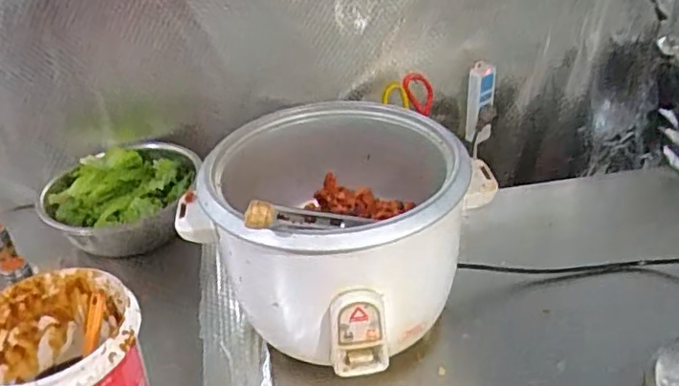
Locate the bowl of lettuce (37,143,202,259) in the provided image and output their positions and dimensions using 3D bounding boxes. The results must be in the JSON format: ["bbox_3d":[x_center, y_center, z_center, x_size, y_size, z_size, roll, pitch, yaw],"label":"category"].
[{"bbox_3d":[-0.380,0.007,1.044,0.258,0.079,0.236,-3,33,2],"label":"bowl of lettuce"}]

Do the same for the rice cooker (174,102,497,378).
[{"bbox_3d":[-0.006,0.039,0.792,0.331,0.213,0.302,-3,33,2],"label":"rice cooker"}]

